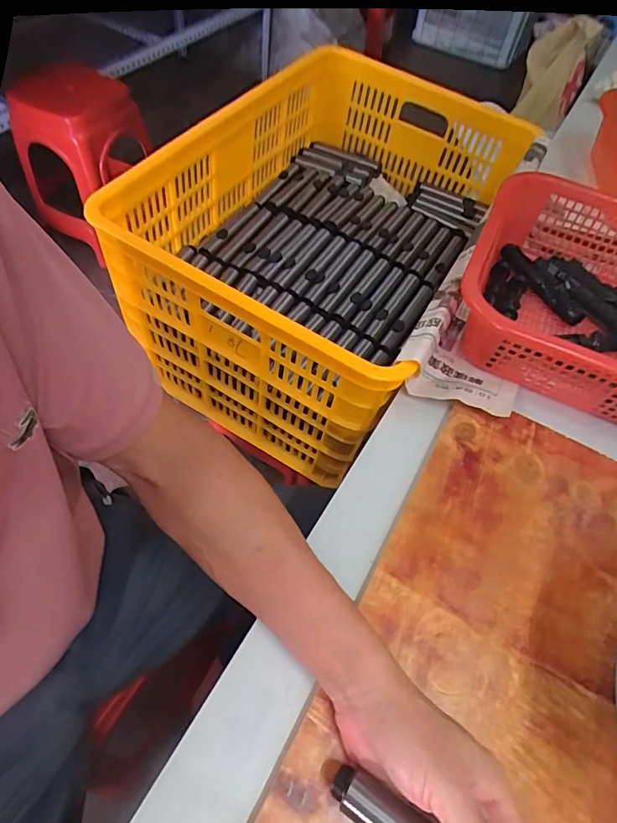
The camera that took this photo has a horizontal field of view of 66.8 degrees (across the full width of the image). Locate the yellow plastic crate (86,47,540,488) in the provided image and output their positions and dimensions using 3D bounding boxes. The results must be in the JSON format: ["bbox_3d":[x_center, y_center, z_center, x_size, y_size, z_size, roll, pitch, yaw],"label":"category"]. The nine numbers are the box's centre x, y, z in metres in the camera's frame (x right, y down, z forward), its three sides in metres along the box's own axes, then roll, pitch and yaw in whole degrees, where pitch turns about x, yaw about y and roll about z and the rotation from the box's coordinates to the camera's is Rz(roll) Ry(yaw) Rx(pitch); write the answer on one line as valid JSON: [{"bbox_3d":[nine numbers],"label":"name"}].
[{"bbox_3d":[0.033,-0.275,0.759,0.414,0.301,0.630,26,58,11],"label":"yellow plastic crate"}]

